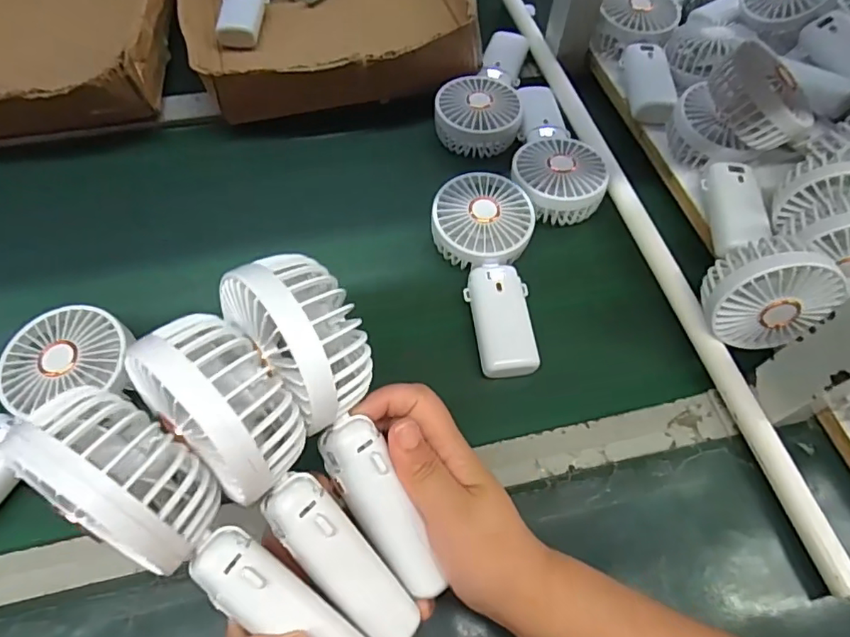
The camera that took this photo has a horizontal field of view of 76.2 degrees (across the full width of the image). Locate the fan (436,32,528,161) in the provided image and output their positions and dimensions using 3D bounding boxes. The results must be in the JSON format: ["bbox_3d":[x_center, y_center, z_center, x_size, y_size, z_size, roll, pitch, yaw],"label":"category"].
[{"bbox_3d":[0.066,-0.250,0.582,0.084,0.038,0.174,13,59,5],"label":"fan"}]

